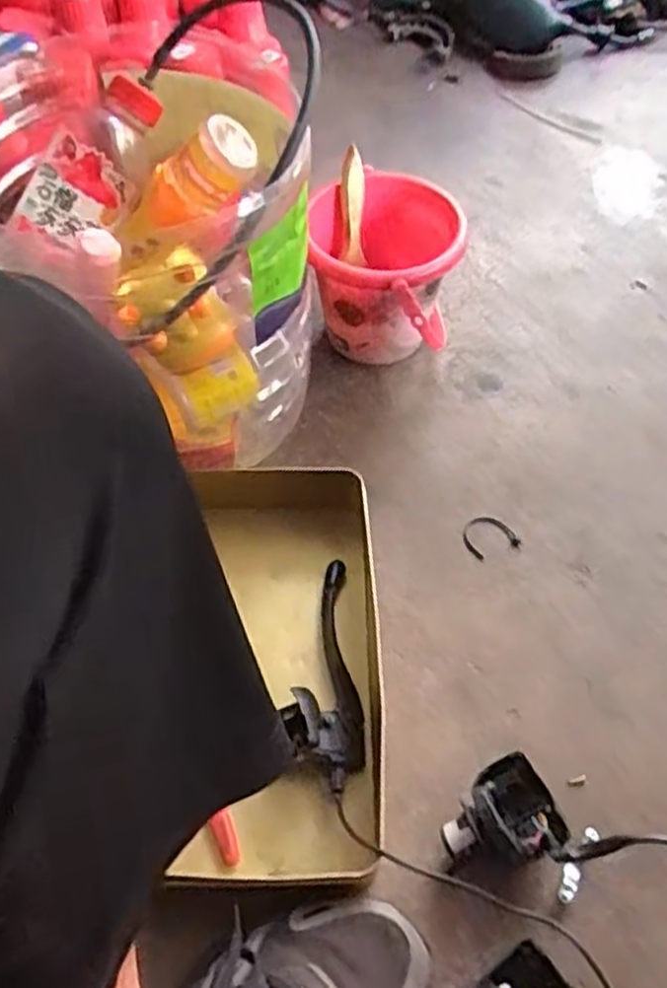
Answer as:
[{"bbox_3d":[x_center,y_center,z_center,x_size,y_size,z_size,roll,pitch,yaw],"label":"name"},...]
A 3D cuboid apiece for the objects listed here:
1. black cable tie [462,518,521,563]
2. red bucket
[{"bbox_3d":[0.134,0.036,0.652,0.045,0.004,0.038,-15,59,-10],"label":"black cable tie"},{"bbox_3d":[0.045,-0.202,0.719,0.129,0.138,0.140,0,58,0],"label":"red bucket"}]

